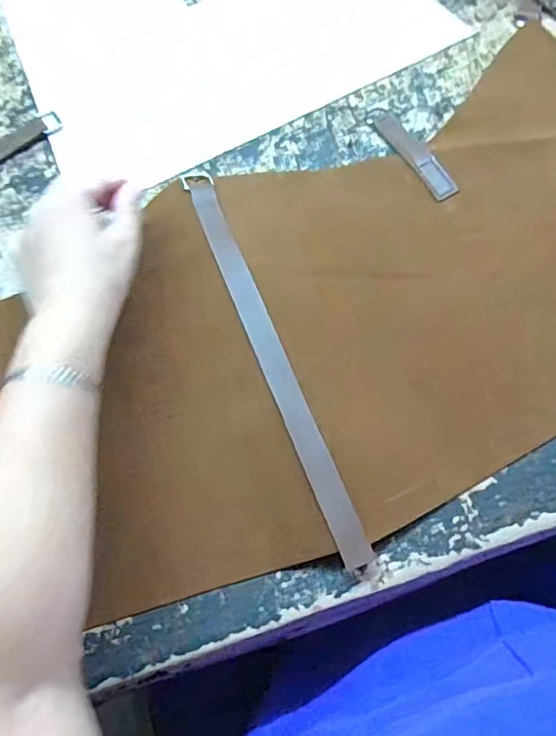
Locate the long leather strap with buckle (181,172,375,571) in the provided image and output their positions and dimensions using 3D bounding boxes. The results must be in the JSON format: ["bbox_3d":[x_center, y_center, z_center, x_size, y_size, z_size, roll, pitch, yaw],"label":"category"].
[{"bbox_3d":[-0.008,-0.018,0.403,0.021,0.014,0.318,-21,68,-6],"label":"long leather strap with buckle"}]

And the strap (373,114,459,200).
[{"bbox_3d":[0.112,-0.176,0.462,0.023,0.008,0.100,-26,69,-8],"label":"strap"}]

